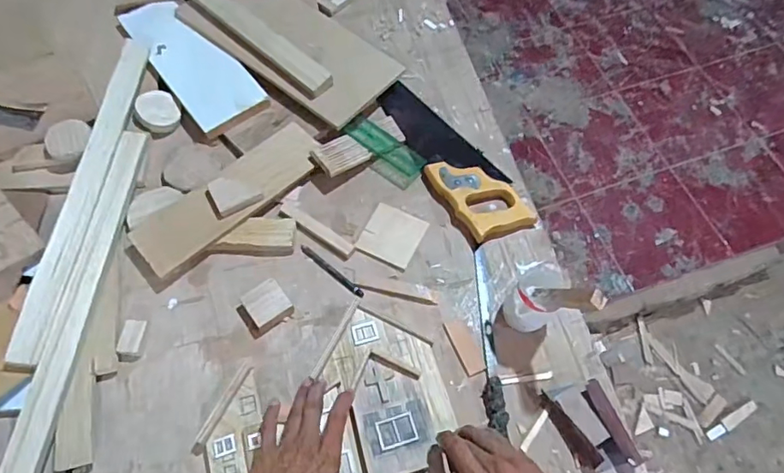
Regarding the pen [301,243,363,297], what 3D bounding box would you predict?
[{"bbox_3d":[-0.080,0.046,0.691,0.107,0.007,0.012,36,67,17],"label":"pen"}]

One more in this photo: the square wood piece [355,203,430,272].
[{"bbox_3d":[0.000,-0.001,0.710,0.076,0.008,0.077,24,64,12],"label":"square wood piece"}]

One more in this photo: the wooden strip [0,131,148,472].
[{"bbox_3d":[-0.378,0.069,0.627,0.032,0.023,0.483,2,62,0],"label":"wooden strip"}]

